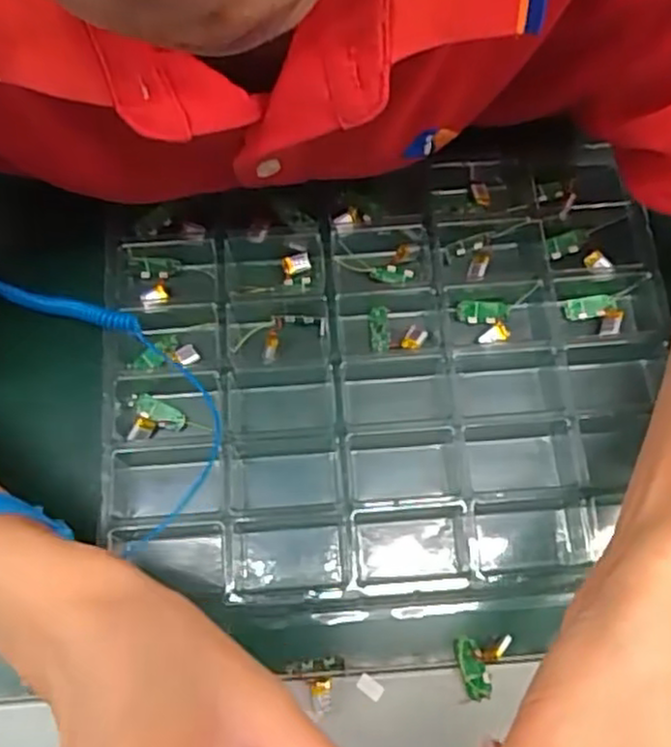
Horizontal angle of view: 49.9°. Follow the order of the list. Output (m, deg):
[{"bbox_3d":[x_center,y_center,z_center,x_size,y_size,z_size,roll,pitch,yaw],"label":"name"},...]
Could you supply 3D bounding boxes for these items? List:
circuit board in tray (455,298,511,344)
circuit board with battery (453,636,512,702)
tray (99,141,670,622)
[{"bbox_3d":[0.080,-0.028,0.390,0.027,0.004,0.023,2,72,1],"label":"circuit board in tray"},{"bbox_3d":[0.069,0.137,0.335,0.024,0.009,0.028,-1,72,0],"label":"circuit board with battery"},{"bbox_3d":[0.027,-0.003,0.380,0.289,0.033,0.240,-4,72,-1],"label":"tray"}]

